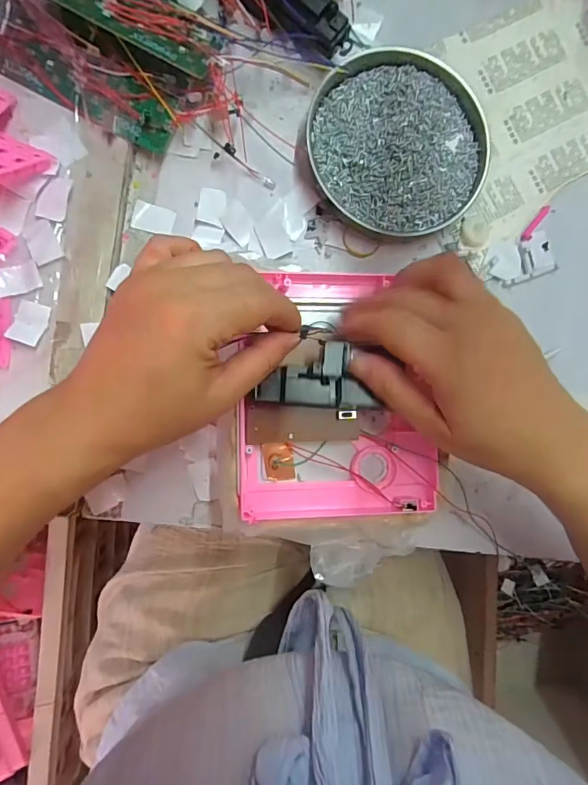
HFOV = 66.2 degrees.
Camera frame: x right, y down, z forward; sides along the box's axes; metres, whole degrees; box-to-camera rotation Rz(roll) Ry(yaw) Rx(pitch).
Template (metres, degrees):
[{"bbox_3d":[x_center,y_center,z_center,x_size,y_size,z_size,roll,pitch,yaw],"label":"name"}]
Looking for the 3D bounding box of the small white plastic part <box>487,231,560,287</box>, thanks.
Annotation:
[{"bbox_3d":[0.183,-0.107,0.361,0.057,0.005,0.035,-16,91,-7],"label":"small white plastic part"}]

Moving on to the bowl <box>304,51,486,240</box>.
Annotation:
[{"bbox_3d":[0.080,-0.190,0.342,0.132,0.020,0.131,0,89,-7],"label":"bowl"}]

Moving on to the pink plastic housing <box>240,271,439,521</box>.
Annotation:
[{"bbox_3d":[0.031,0.006,0.304,0.128,0.034,0.160,0,89,-8],"label":"pink plastic housing"}]

